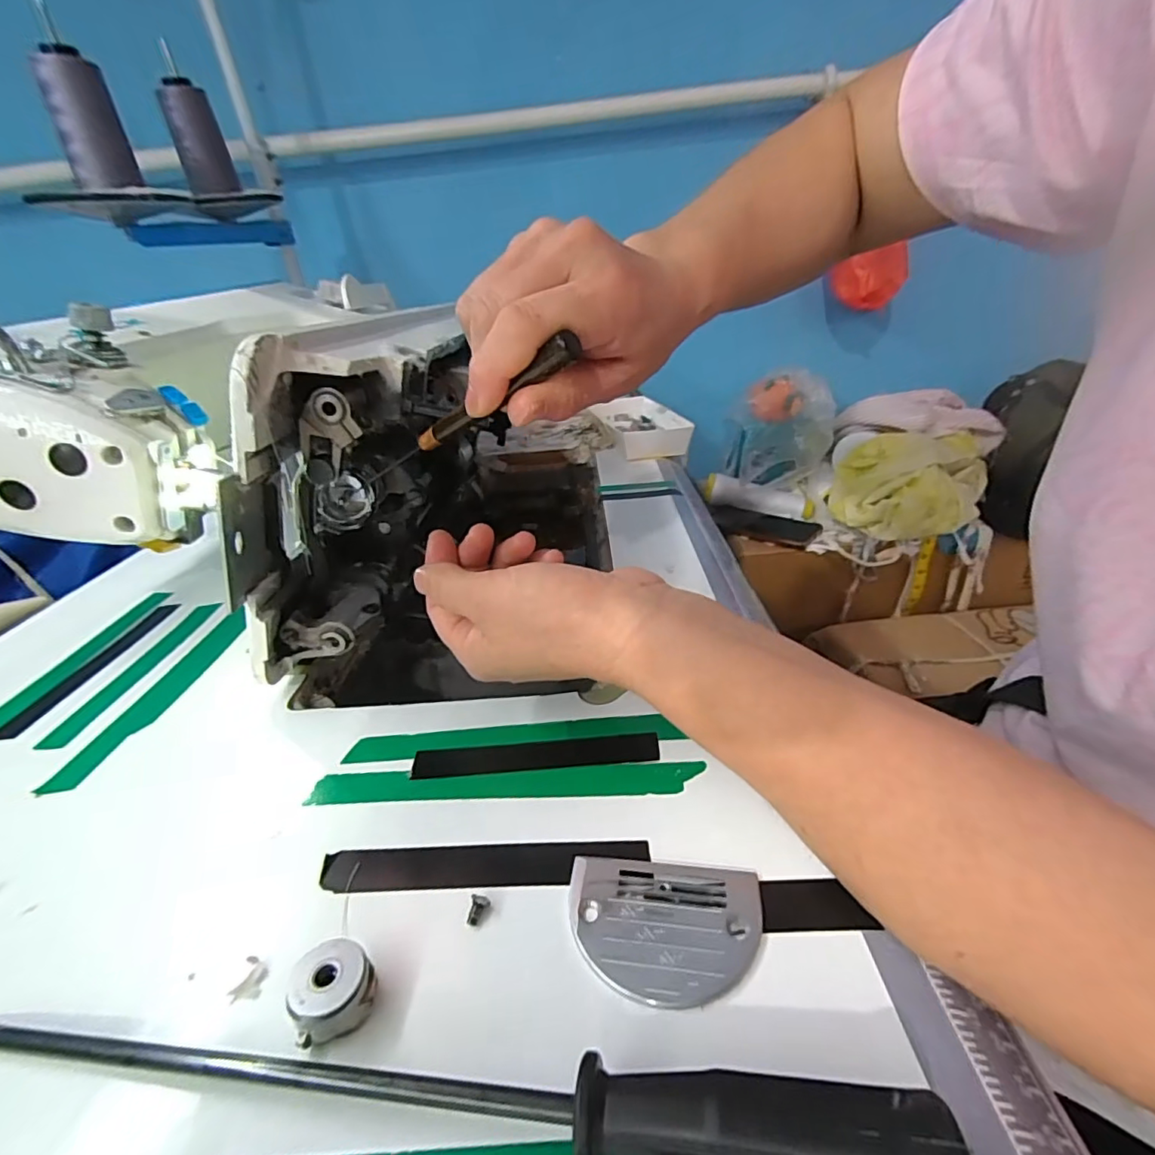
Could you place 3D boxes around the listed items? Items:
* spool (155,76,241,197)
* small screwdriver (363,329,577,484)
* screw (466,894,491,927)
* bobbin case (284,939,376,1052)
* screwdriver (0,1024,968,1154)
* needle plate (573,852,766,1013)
[{"bbox_3d":[-0.402,-0.463,0.588,0.049,0.091,0.041,-16,31,-19],"label":"spool"},{"bbox_3d":[-0.055,-0.068,0.244,0.137,0.010,0.010,-18,17,39],"label":"small screwdriver"},{"bbox_3d":[-0.034,0.112,0.187,0.006,0.004,0.010,2,30,14],"label":"screw"},{"bbox_3d":[-0.071,0.120,0.163,0.022,0.014,0.021,-13,30,-14],"label":"bobbin case"},{"bbox_3d":[-0.048,0.128,0.141,0.259,0.024,0.021,0,29,10],"label":"screwdriver"},{"bbox_3d":[0.028,0.113,0.180,0.062,0.004,0.044,-1,29,8],"label":"needle plate"}]

